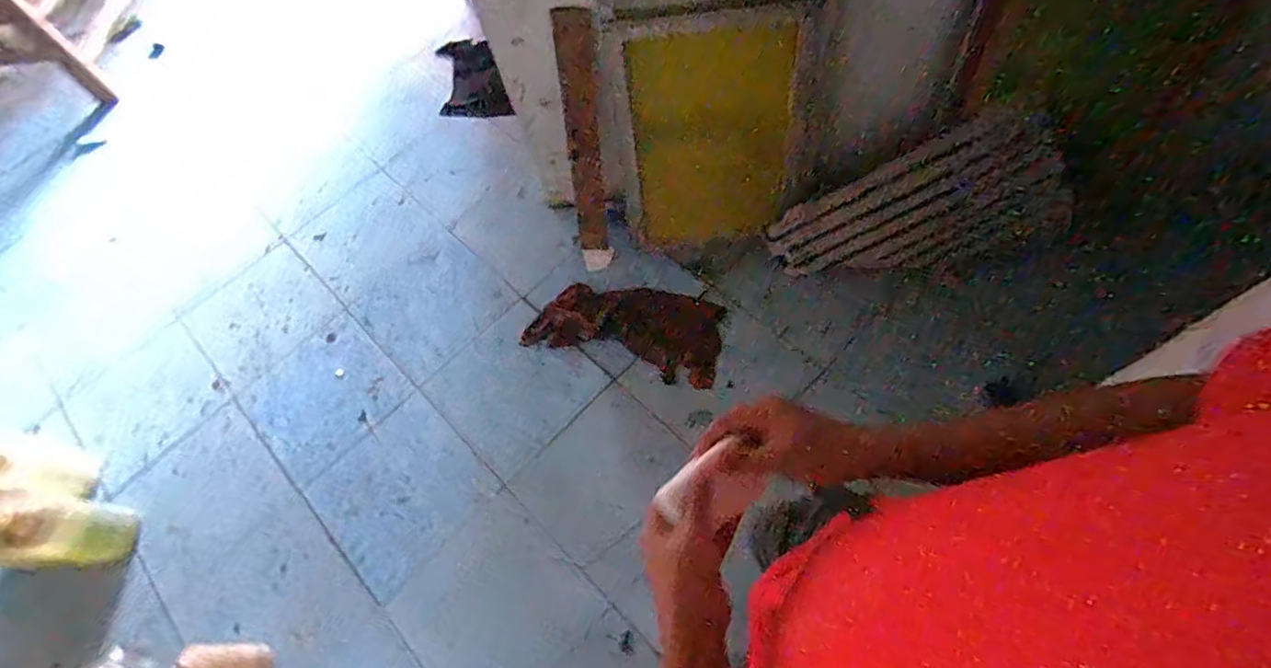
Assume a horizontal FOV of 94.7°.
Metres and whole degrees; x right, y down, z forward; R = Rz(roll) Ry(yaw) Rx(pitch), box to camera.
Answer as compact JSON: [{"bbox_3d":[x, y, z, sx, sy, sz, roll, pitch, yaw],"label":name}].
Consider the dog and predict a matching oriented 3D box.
[{"bbox_3d":[-0.026,-0.026,1.633,0.525,0.131,0.212,12,66,14],"label":"dog"}]

